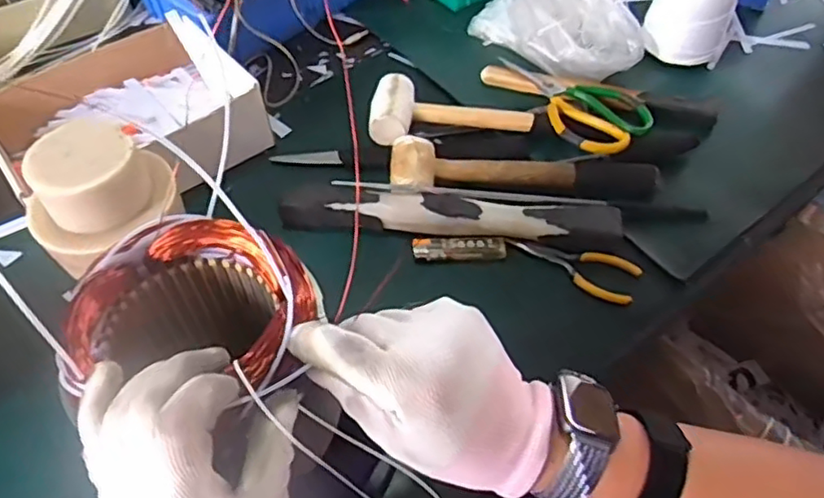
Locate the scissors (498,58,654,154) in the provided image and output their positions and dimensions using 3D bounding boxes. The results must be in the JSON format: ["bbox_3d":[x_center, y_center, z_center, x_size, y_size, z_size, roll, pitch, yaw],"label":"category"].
[{"bbox_3d":[0.162,-0.155,0.681,0.175,0.013,0.101,32,60,22],"label":"scissors"}]

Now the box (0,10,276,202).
[{"bbox_3d":[-0.298,-0.134,0.669,0.248,0.072,0.201,-36,58,-23],"label":"box"}]

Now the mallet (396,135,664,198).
[{"bbox_3d":[0.110,-0.082,0.630,0.262,0.047,0.065,-3,51,0],"label":"mallet"}]

